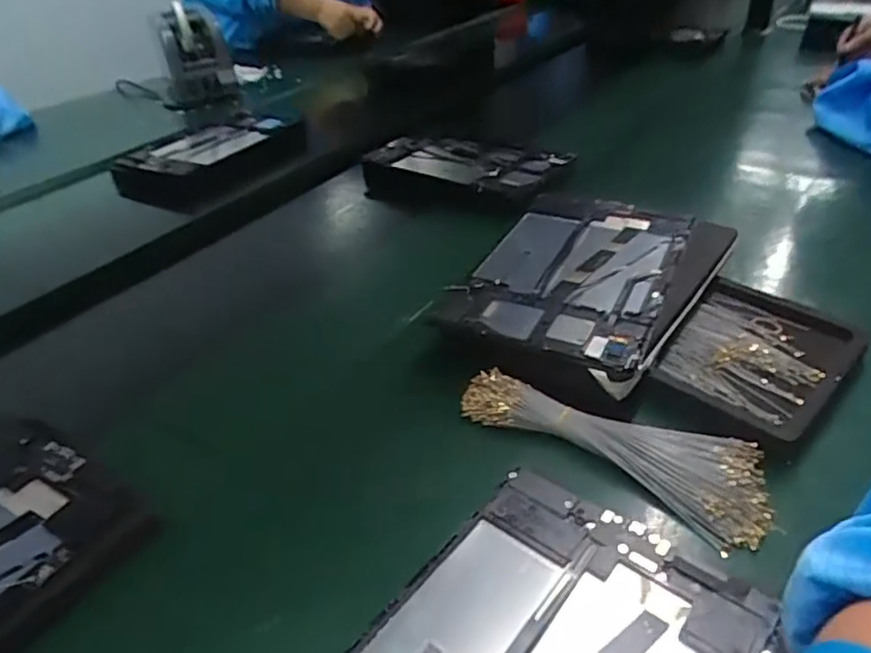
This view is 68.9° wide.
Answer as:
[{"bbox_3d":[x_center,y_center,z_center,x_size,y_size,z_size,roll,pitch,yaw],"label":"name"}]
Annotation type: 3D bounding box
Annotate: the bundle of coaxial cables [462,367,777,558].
[{"bbox_3d":[0.118,0.068,0.413,0.194,0.031,0.076,22,43,35],"label":"bundle of coaxial cables"}]

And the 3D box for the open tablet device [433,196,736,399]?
[{"bbox_3d":[0.125,-0.045,0.520,0.171,0.015,0.239,18,41,26],"label":"open tablet device"}]

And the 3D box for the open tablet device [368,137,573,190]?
[{"bbox_3d":[0.040,-0.221,0.824,0.238,0.024,0.141,21,42,34],"label":"open tablet device"}]

